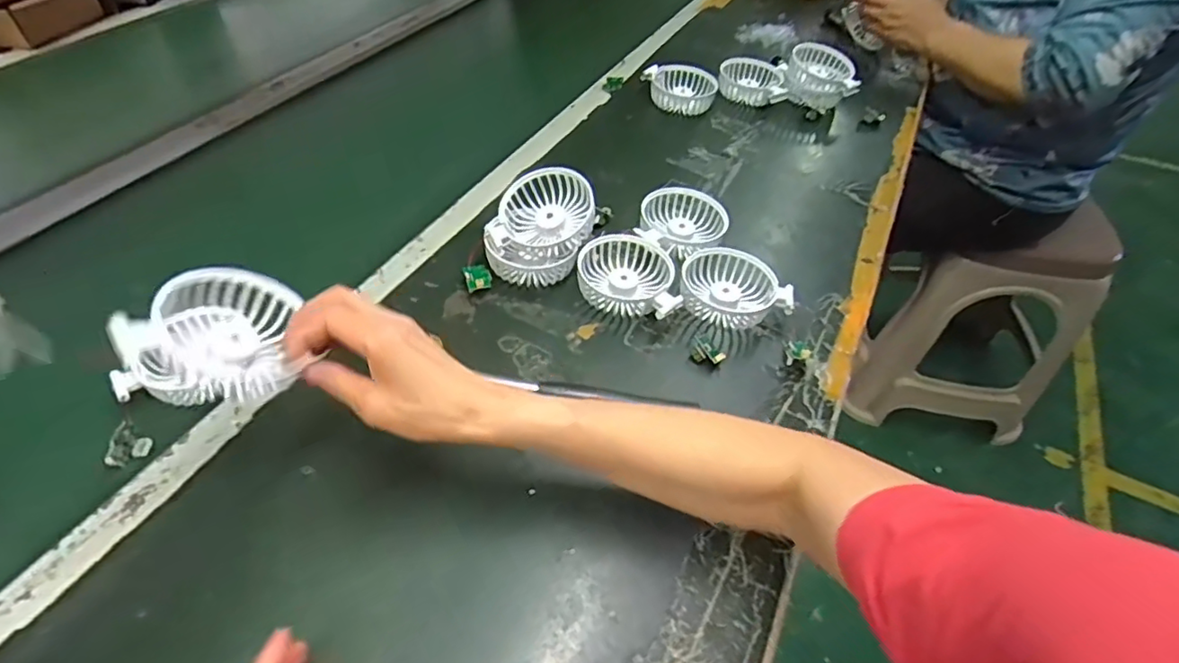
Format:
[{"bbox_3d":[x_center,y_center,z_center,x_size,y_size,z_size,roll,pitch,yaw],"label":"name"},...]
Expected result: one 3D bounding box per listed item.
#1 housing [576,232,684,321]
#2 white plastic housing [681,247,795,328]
[{"bbox_3d":[0.035,-0.049,0.582,0.087,0.029,0.101,-4,48,-7],"label":"housing"},{"bbox_3d":[0.141,-0.043,0.598,0.096,0.031,0.088,3,48,0],"label":"white plastic housing"}]

